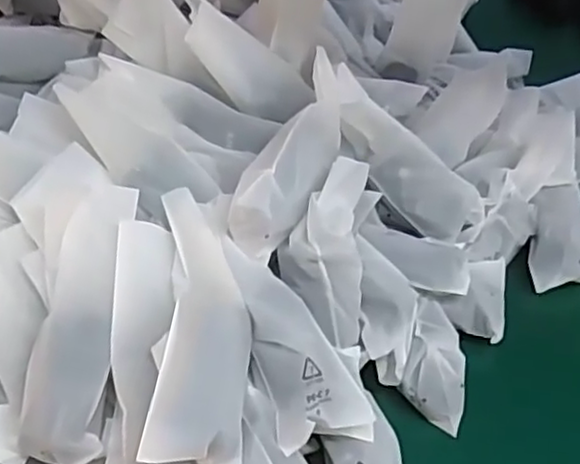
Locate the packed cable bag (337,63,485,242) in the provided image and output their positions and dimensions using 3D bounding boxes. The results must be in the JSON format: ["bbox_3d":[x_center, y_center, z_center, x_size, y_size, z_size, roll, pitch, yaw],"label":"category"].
[{"bbox_3d":[0.074,-0.047,0.450,0.136,0.024,0.041,46,60,-15],"label":"packed cable bag"}]

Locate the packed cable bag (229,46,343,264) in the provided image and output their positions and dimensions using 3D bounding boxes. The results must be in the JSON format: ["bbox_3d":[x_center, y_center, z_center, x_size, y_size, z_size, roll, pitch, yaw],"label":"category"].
[{"bbox_3d":[0.007,-0.046,0.405,0.040,0.052,0.137,16,52,13],"label":"packed cable bag"}]

